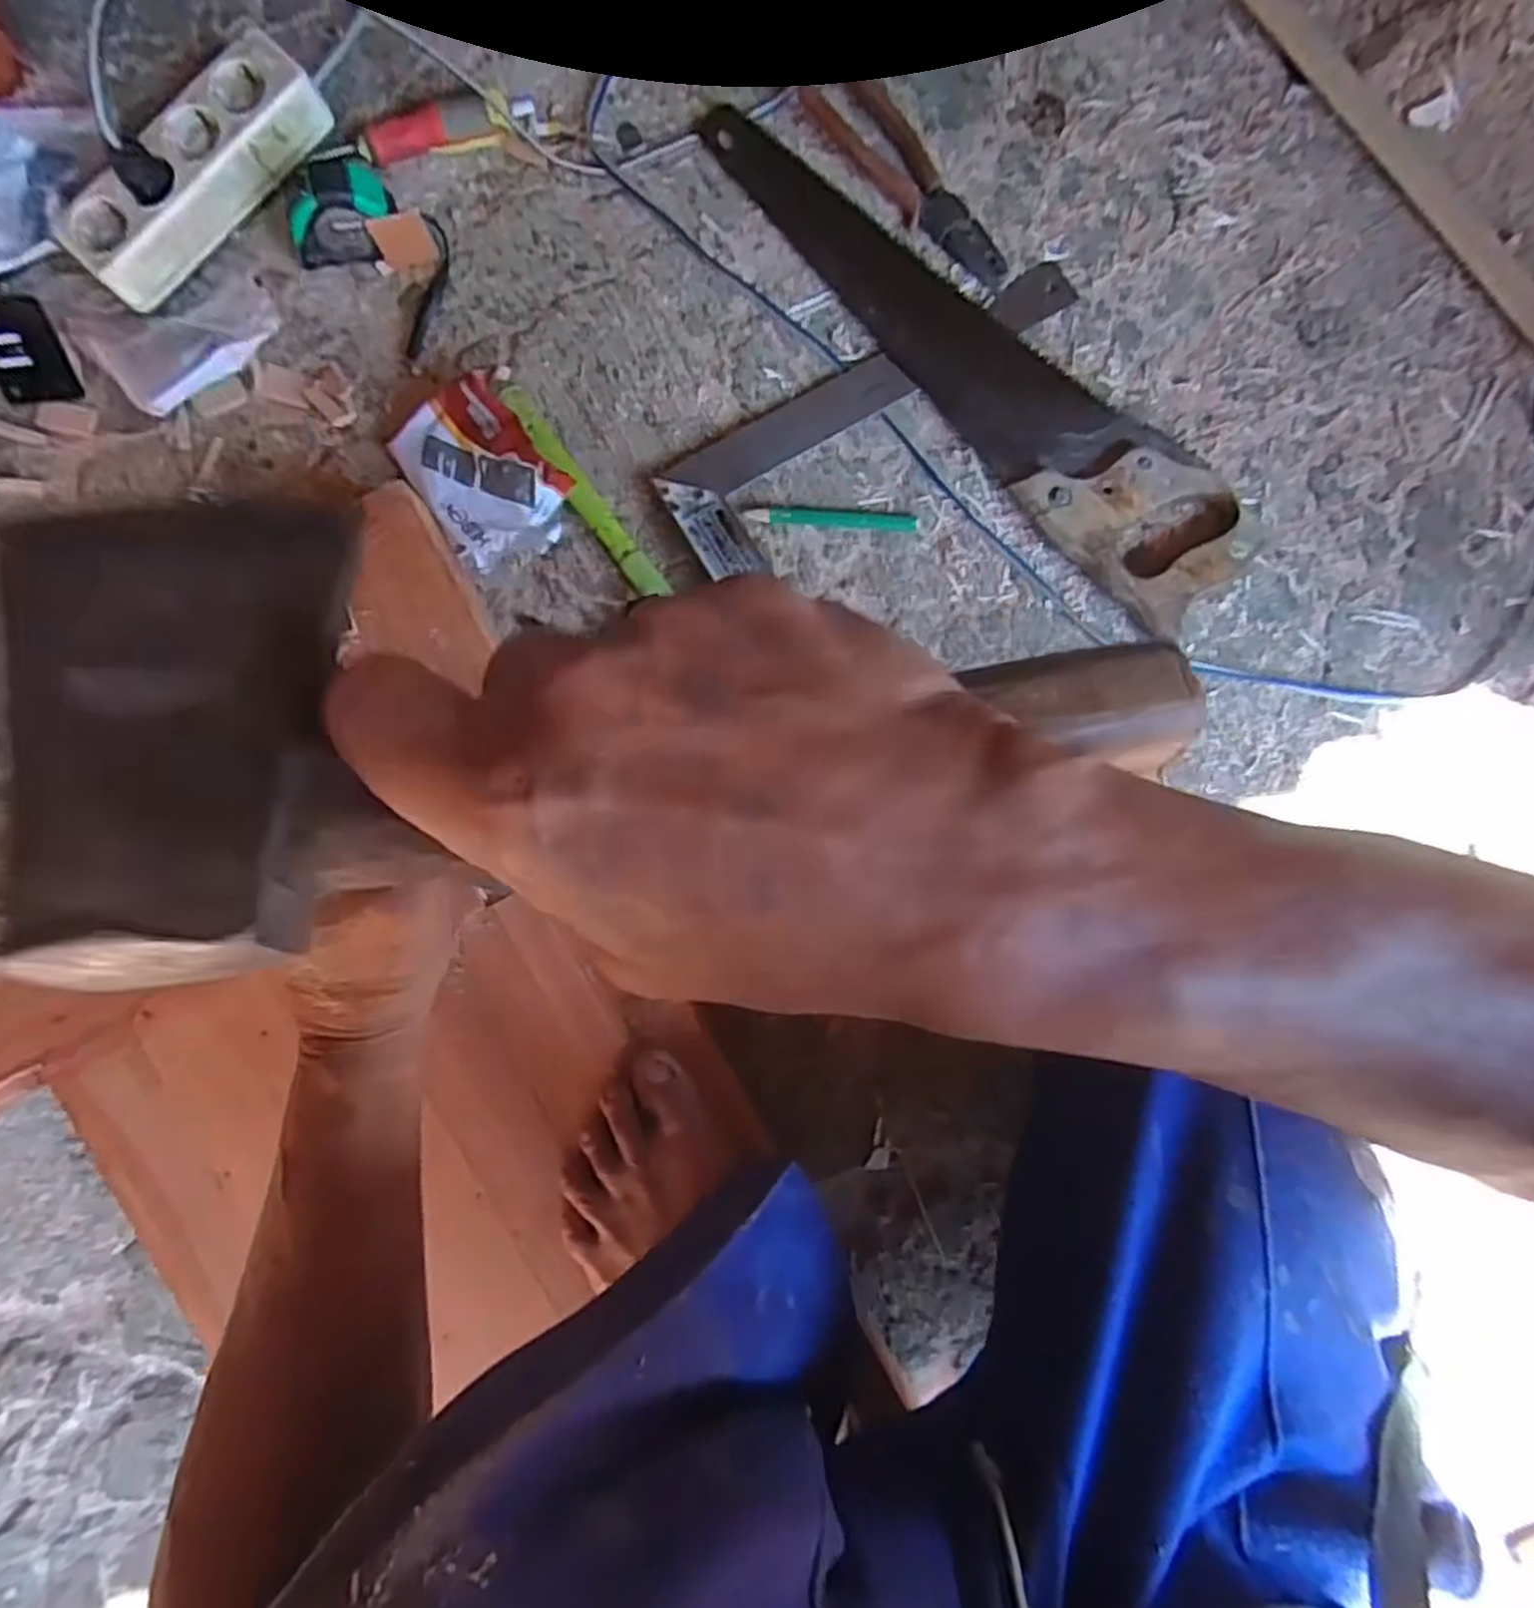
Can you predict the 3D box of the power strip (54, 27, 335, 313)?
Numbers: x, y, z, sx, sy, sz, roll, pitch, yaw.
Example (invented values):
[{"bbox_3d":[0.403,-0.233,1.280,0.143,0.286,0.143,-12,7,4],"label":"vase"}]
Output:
[{"bbox_3d":[-0.400,-0.441,0.559,0.064,0.049,0.196,44,87,0],"label":"power strip"}]

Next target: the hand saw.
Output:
[{"bbox_3d":[0.148,-0.335,0.582,0.497,0.027,0.115,44,87,0],"label":"hand saw"}]

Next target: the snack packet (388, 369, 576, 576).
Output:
[{"bbox_3d":[-0.203,-0.233,0.565,0.090,0.033,0.122,-42,90,-3],"label":"snack packet"}]

